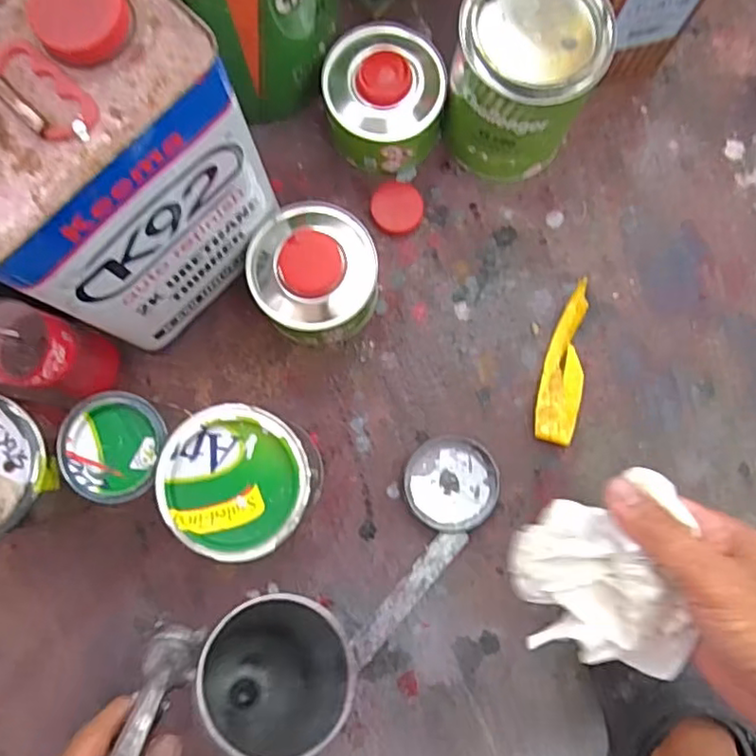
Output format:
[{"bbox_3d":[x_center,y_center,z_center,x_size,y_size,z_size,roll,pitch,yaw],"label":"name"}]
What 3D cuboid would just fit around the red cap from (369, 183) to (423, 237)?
[{"bbox_3d":[0.017,-0.148,0.562,0.045,0.010,0.046,0,82,-1],"label":"red cap"}]

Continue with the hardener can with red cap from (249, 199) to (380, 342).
[{"bbox_3d":[-0.052,-0.082,0.511,0.098,0.084,0.097,0,82,-1],"label":"hardener can with red cap"}]

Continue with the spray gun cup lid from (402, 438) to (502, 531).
[{"bbox_3d":[0.061,0.088,0.530,0.075,0.010,0.075,0,82,-1],"label":"spray gun cup lid"}]

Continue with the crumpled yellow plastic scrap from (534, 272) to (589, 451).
[{"bbox_3d":[0.160,-0.014,0.544,0.036,0.014,0.141,13,82,1],"label":"crumpled yellow plastic scrap"}]

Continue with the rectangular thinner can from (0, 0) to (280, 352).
[{"bbox_3d":[-0.168,-0.125,0.416,0.110,0.211,0.167,43,85,5],"label":"rectangular thinner can"}]

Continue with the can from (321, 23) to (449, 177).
[{"bbox_3d":[0.006,-0.236,0.540,0.096,0.077,0.105,0,82,-1],"label":"can"}]

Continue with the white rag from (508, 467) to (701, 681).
[{"bbox_3d":[0.127,0.111,0.367,0.087,0.060,0.109,-1,82,-1],"label":"white rag"}]

